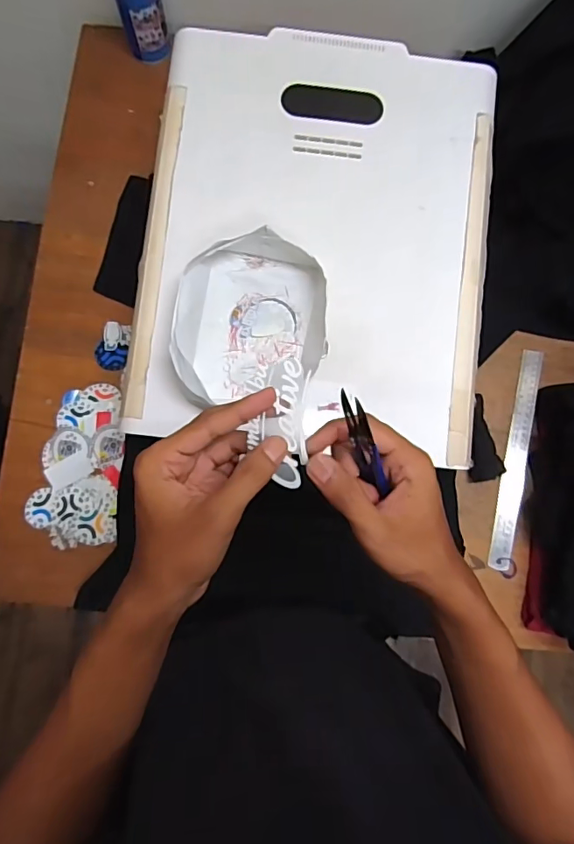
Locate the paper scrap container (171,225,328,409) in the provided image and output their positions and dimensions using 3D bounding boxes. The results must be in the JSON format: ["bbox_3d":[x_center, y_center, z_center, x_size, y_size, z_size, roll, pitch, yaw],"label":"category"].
[{"bbox_3d":[-0.040,-0.112,0.537,0.159,0.044,0.186,3,83,-3],"label":"paper scrap container"}]

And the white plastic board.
[{"bbox_3d":[0.038,-0.222,0.576,0.396,0.029,0.492,8,83,-2],"label":"white plastic board"}]

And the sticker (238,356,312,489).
[{"bbox_3d":[-0.006,0.001,0.325,0.039,0.009,0.084,4,95,11],"label":"sticker"}]

